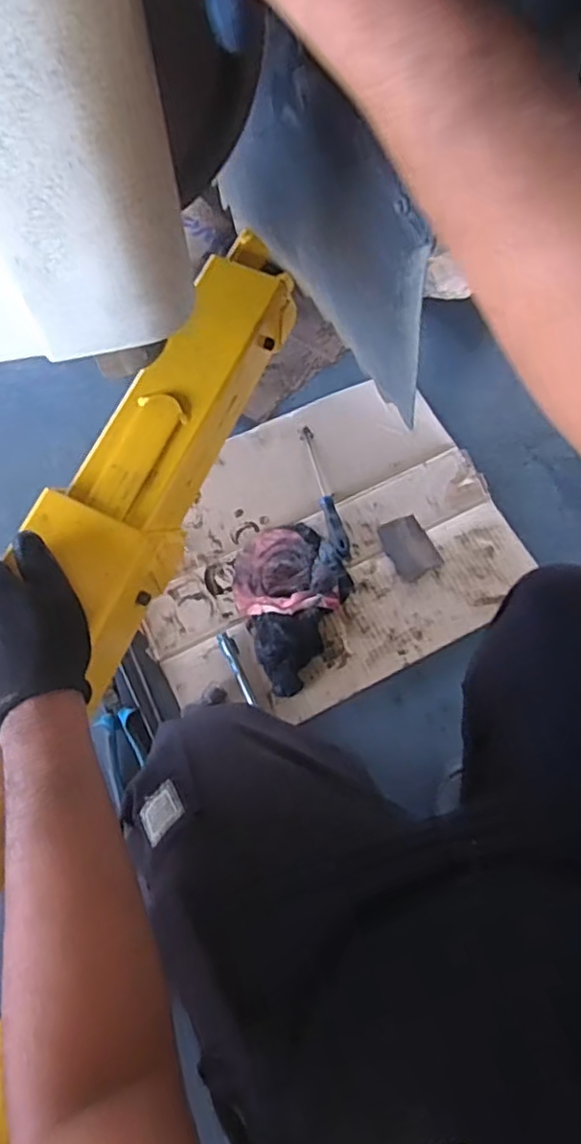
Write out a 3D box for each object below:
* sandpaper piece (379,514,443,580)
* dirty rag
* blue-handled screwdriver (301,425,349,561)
[{"bbox_3d":[0.183,-0.040,0.986,0.073,0.007,0.096,-25,72,-14],"label":"sandpaper piece"},{"bbox_3d":[-0.001,-0.006,0.947,0.171,0.040,0.145,-11,74,-7],"label":"dirty rag"},{"bbox_3d":[0.055,-0.124,0.997,0.026,0.020,0.219,-14,71,-4],"label":"blue-handled screwdriver"}]

